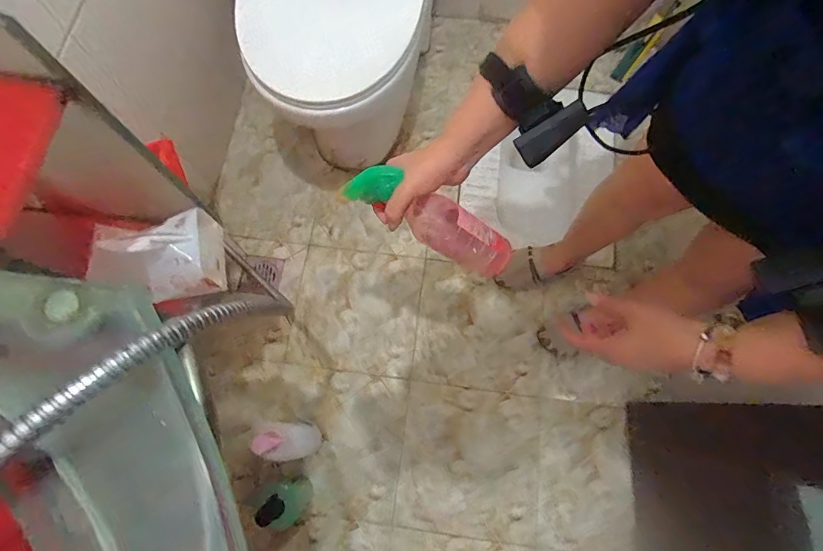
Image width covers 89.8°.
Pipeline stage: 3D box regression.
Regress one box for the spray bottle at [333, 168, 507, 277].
[{"bbox_3d":[0.026,-0.068,0.508,0.230,0.080,0.073,25,71,-31],"label":"spray bottle"}]

